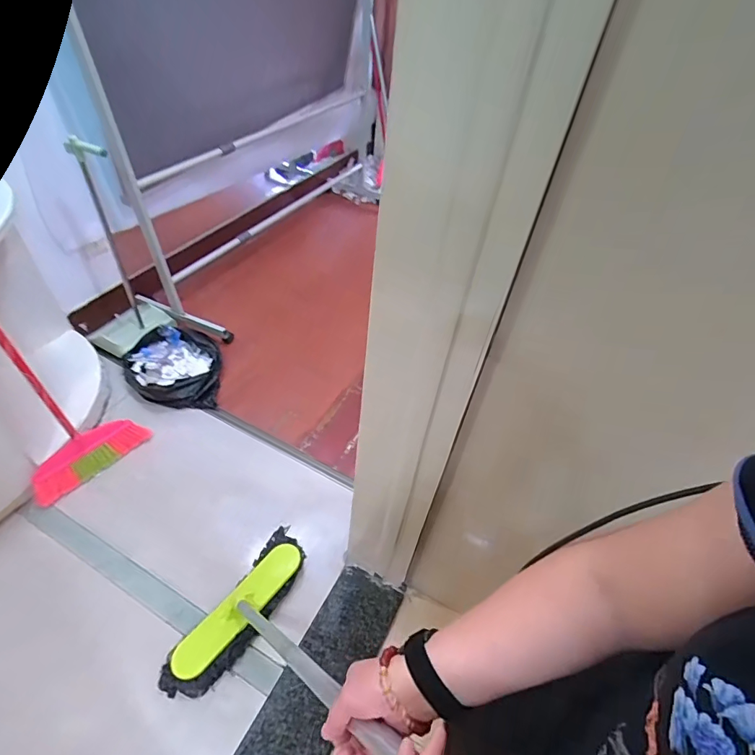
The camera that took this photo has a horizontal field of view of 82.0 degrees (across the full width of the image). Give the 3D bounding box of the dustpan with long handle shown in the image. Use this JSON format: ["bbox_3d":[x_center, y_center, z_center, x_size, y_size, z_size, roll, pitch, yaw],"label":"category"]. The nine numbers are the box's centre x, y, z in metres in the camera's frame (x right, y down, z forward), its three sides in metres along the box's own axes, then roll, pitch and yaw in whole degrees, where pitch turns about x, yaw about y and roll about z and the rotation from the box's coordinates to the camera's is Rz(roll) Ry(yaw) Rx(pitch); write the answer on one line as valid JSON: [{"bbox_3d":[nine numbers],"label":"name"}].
[{"bbox_3d":[-0.882,-0.397,1.403,0.268,0.702,0.264,26,51,16],"label":"dustpan with long handle"}]

